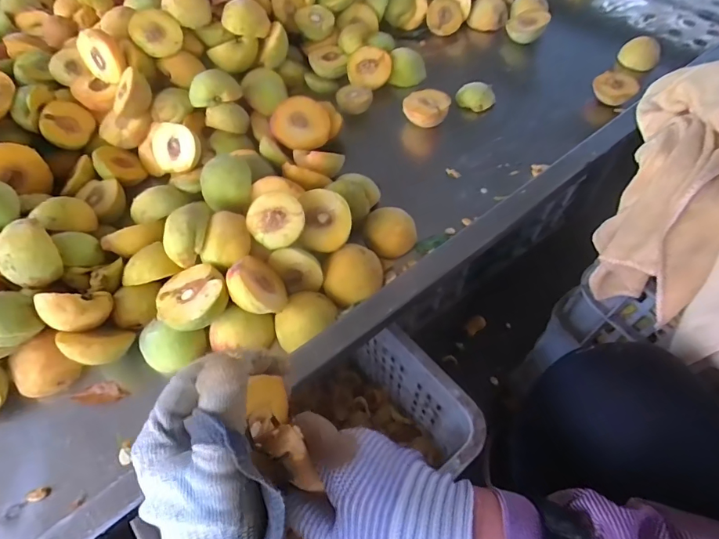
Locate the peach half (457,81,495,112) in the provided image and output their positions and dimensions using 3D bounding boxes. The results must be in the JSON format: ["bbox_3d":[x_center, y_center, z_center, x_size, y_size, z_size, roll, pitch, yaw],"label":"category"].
[{"bbox_3d":[0.164,-0.243,0.612,0.052,0.026,0.034,8,58,7],"label":"peach half"}]

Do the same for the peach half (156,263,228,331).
[{"bbox_3d":[-0.153,0.030,0.411,0.063,0.029,0.063,-41,52,-13],"label":"peach half"}]

